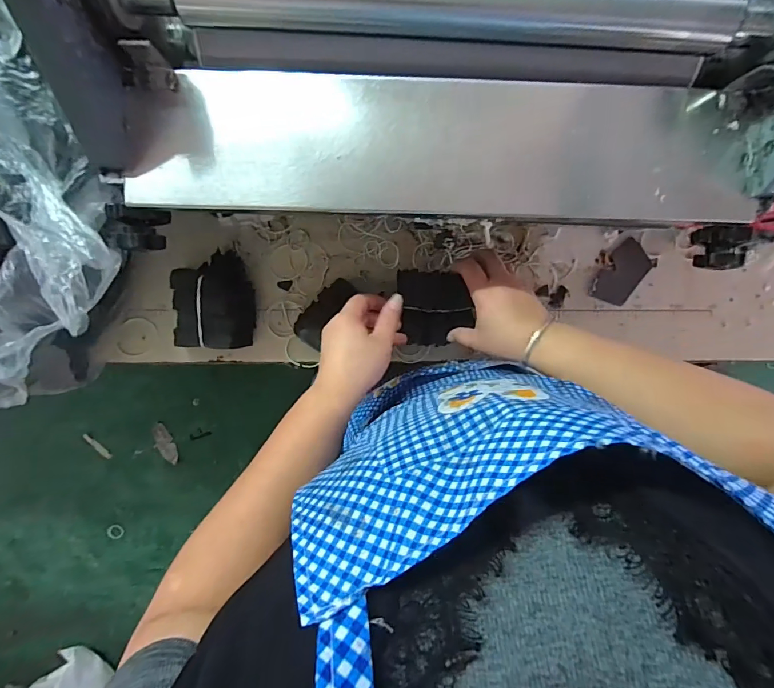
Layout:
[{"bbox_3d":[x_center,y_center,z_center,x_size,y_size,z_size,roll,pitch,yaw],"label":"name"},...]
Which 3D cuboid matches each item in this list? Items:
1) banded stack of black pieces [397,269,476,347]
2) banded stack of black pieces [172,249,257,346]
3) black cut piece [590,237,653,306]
[{"bbox_3d":[0.055,-0.040,0.480,0.083,0.009,0.084,0,99,-2],"label":"banded stack of black pieces"},{"bbox_3d":[-0.202,-0.053,0.504,0.081,0.059,0.108,1,99,-3],"label":"banded stack of black pieces"},{"bbox_3d":[0.301,-0.088,0.540,0.052,0.004,0.082,32,96,-7],"label":"black cut piece"}]

